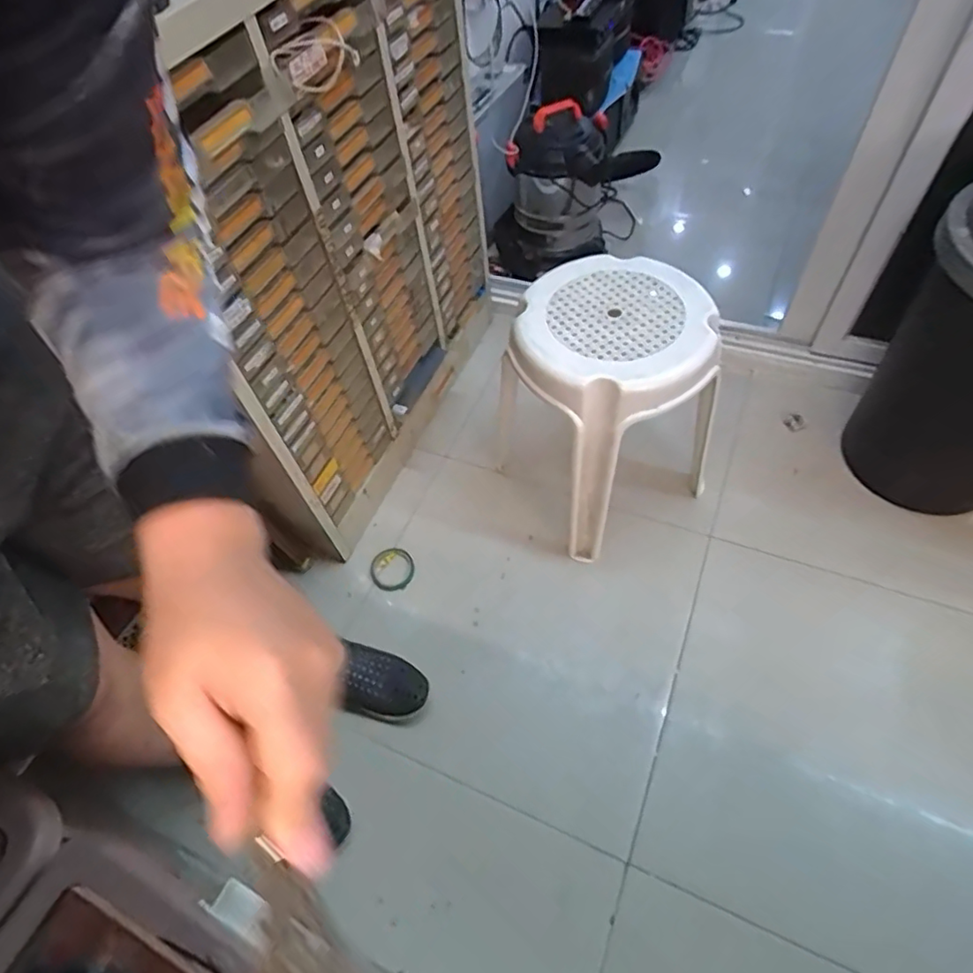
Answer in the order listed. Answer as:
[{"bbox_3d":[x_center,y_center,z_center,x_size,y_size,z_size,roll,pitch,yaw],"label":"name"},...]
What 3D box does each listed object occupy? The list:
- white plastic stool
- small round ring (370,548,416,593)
[{"bbox_3d":[0.219,-0.145,1.060,0.313,0.422,0.314,-28,58,-12],"label":"white plastic stool"},{"bbox_3d":[-0.192,0.170,1.169,0.089,0.019,0.094,-2,56,3],"label":"small round ring"}]

